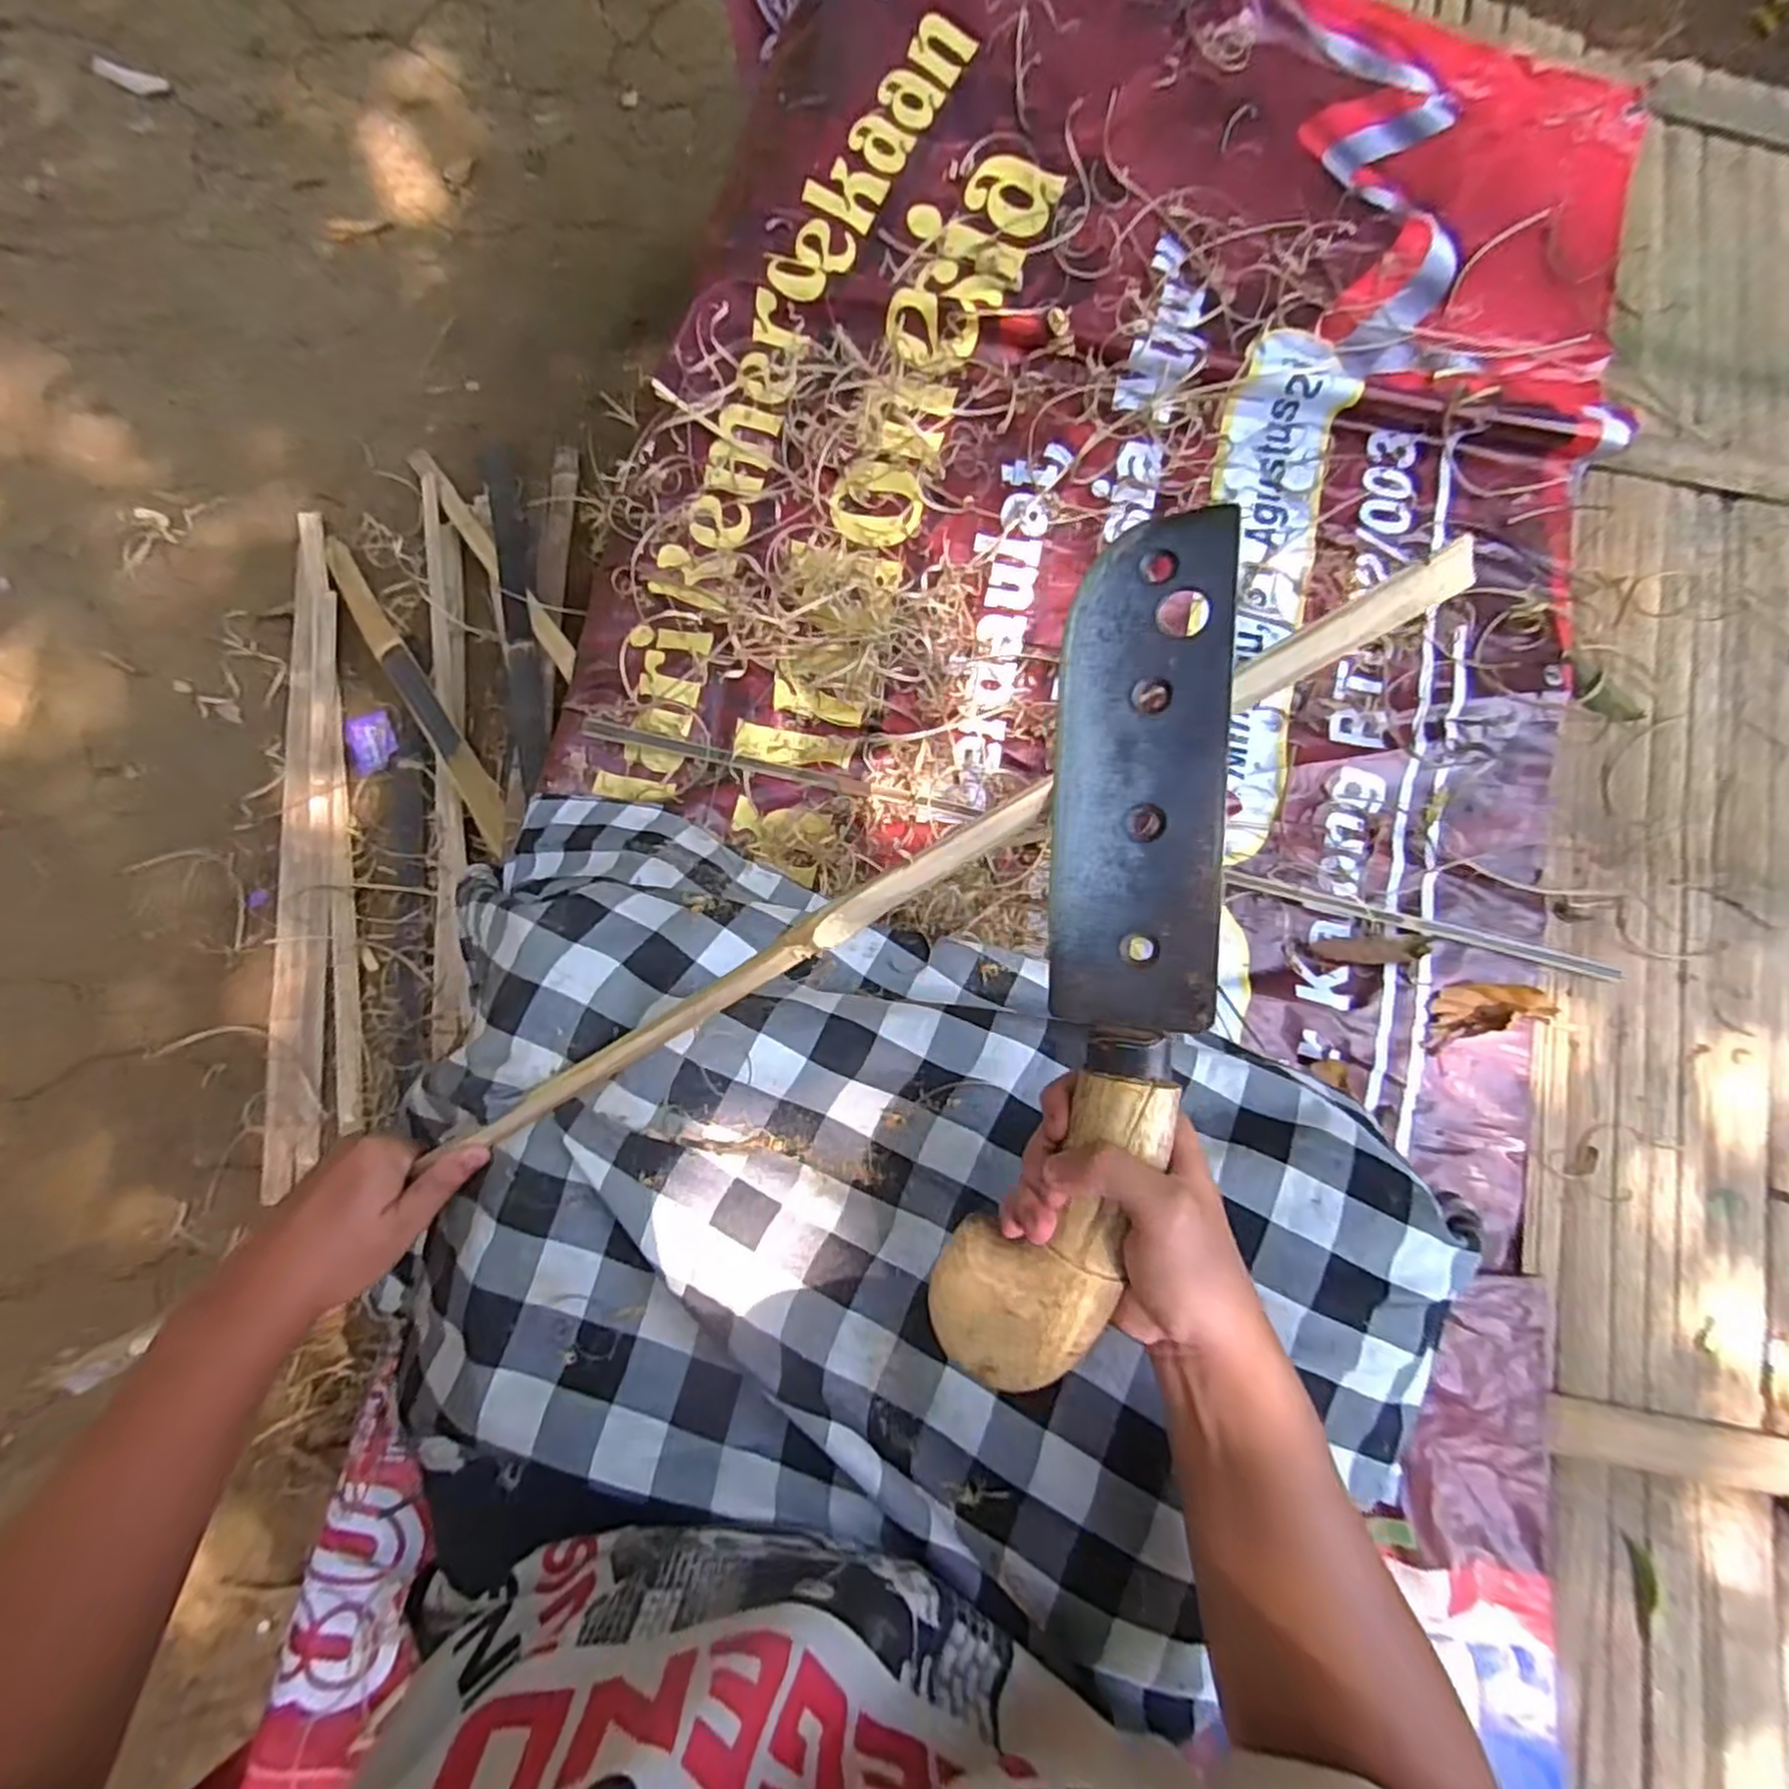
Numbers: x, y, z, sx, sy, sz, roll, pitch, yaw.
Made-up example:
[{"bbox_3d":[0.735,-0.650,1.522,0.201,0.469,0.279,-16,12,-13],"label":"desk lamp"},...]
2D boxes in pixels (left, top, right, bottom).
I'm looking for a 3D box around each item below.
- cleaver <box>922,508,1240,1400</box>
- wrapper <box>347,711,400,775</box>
[{"bbox_3d":[0.096,0.027,0.328,0.094,0.038,0.366,10,93,21],"label":"cleaver"},{"bbox_3d":[-0.728,-0.211,1.056,0.058,0.014,0.082,-16,85,-7],"label":"wrapper"}]

